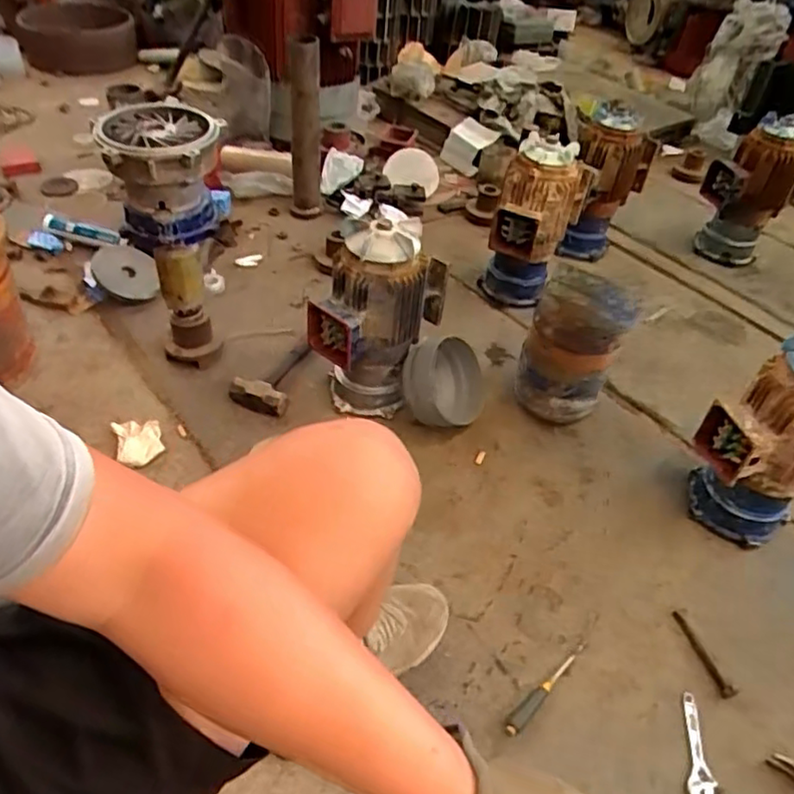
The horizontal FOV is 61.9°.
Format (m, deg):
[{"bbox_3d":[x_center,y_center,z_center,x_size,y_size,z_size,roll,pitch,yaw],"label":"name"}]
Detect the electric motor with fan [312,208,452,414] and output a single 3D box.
[{"bbox_3d":[-0.042,-0.134,1.260,0.211,0.372,0.191,17,45,9],"label":"electric motor with fan"}]

